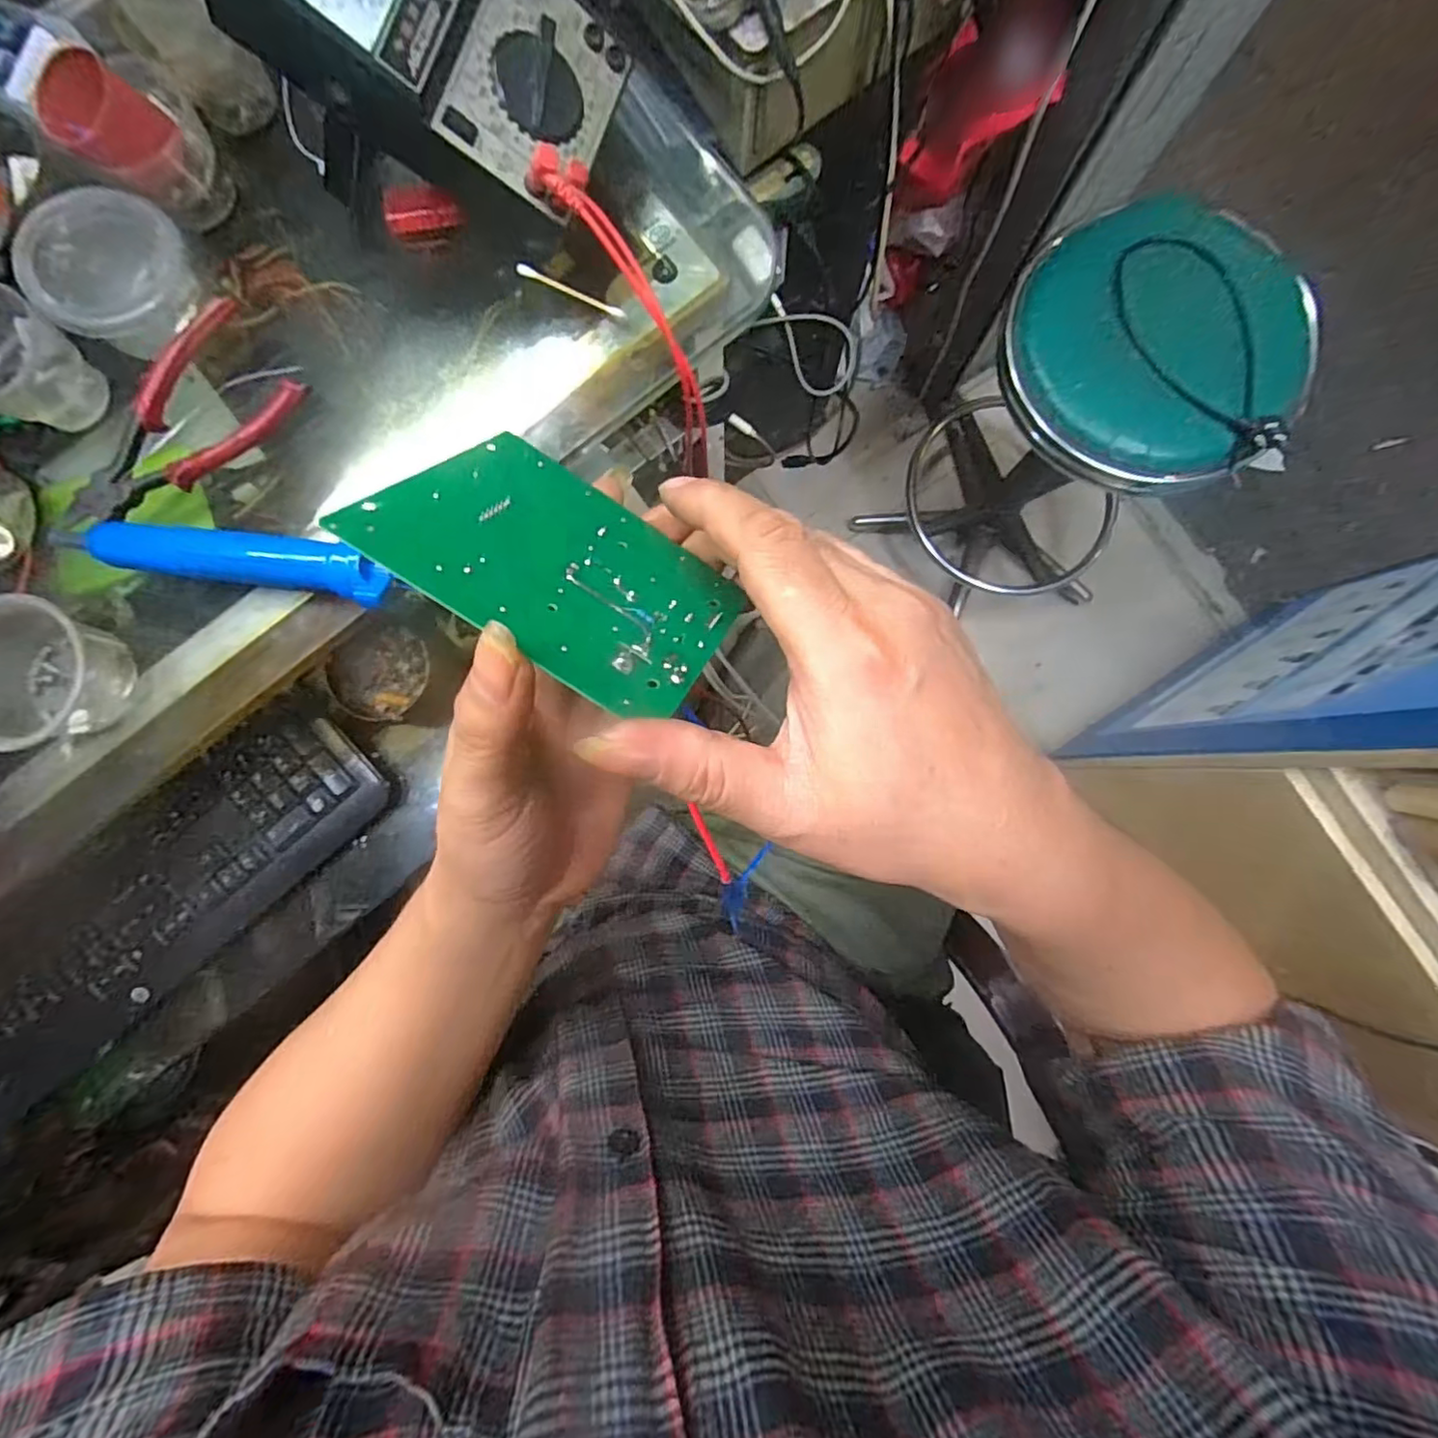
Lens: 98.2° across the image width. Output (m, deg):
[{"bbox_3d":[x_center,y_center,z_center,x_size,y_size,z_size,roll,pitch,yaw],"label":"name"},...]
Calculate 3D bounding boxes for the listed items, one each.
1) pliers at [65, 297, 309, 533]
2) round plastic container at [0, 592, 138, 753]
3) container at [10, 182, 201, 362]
[{"bbox_3d":[-0.305,-0.160,0.344,0.142,0.014,0.068,-41,95,-2],"label":"pliers"},{"bbox_3d":[-0.363,-0.021,0.332,0.067,0.042,0.081,9,86,1],"label":"round plastic container"},{"bbox_3d":[-0.334,-0.245,0.346,0.074,0.045,0.074,-3,97,-20],"label":"container"}]

